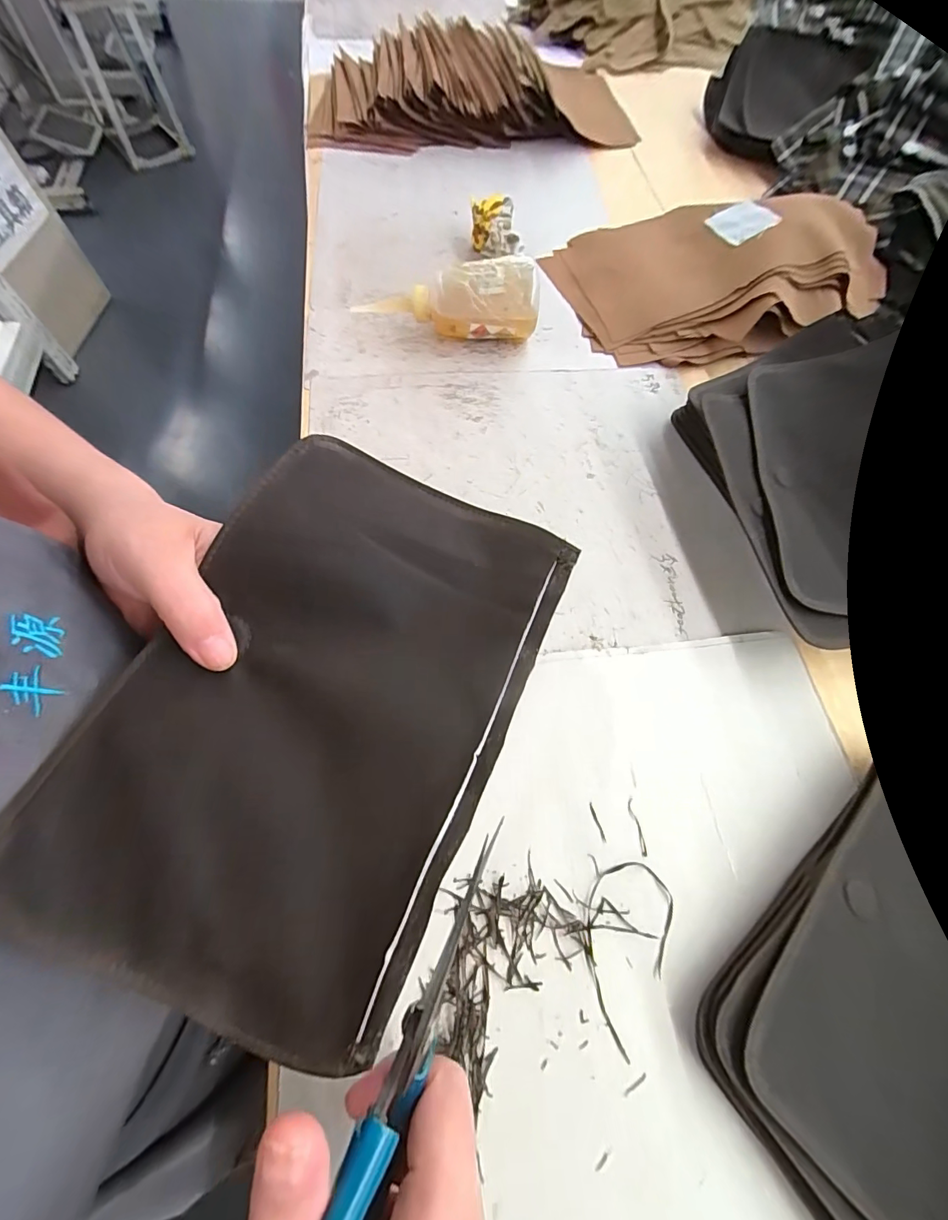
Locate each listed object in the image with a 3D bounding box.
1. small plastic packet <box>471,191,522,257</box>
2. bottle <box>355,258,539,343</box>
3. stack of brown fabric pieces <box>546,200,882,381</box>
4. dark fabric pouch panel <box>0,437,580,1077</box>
[{"bbox_3d":[0.026,-0.436,0.502,0.059,0.048,0.028,7,65,0],"label":"small plastic packet"},{"bbox_3d":[-0.028,-0.297,0.428,0.176,0.064,0.045,0,66,-3],"label":"bottle"},{"bbox_3d":[0.273,-0.388,0.488,0.341,0.066,0.244,-18,68,-11],"label":"stack of brown fabric pieces"},{"bbox_3d":[-0.060,0.031,0.179,0.142,0.025,0.217,24,66,8],"label":"dark fabric pouch panel"}]

